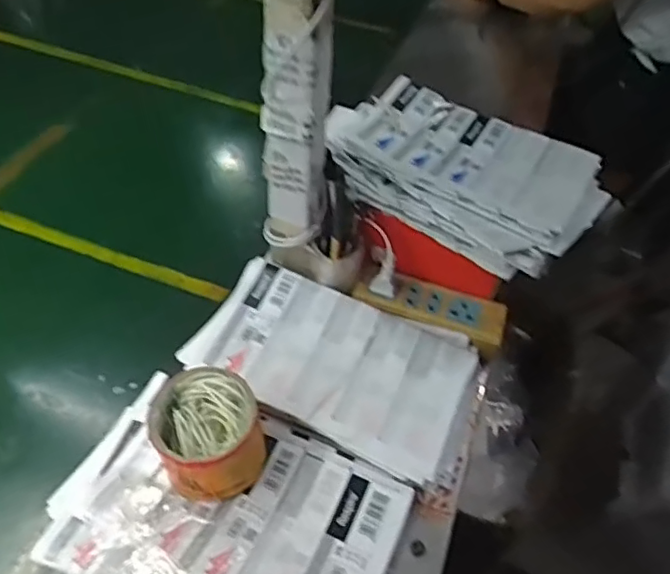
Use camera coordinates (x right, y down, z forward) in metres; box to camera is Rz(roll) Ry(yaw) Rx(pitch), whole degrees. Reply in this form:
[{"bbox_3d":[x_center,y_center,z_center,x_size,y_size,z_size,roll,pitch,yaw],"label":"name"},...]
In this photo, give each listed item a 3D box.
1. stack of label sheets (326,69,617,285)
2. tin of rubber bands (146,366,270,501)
[{"bbox_3d":[0.115,-0.129,0.619,0.303,0.037,0.195,35,55,22],"label":"stack of label sheets"},{"bbox_3d":[-0.100,0.116,0.474,0.086,0.073,0.084,3,50,-4],"label":"tin of rubber bands"}]

